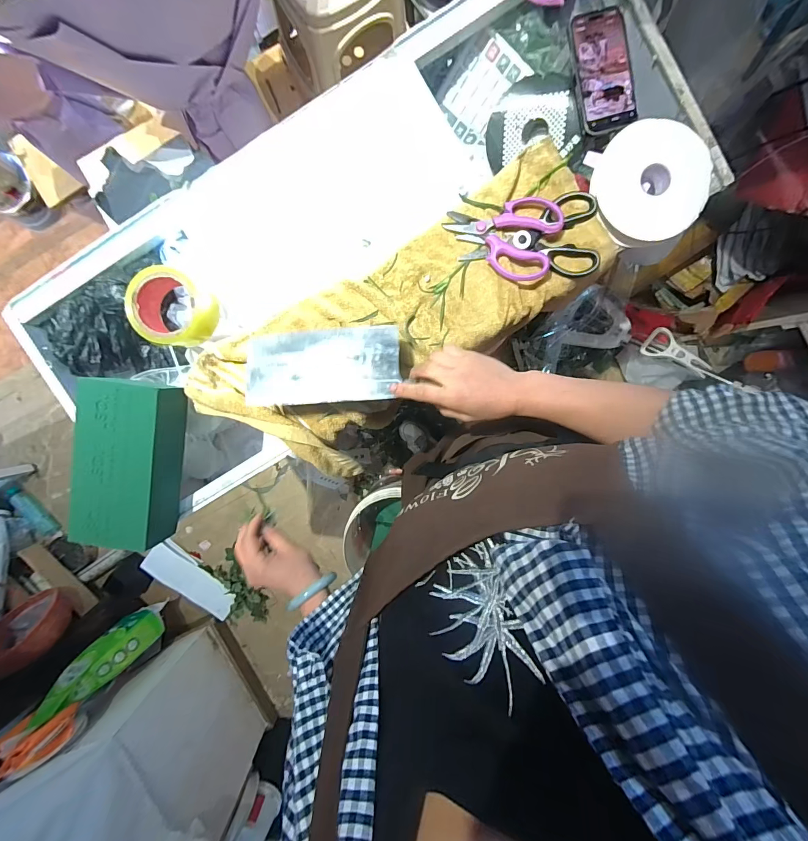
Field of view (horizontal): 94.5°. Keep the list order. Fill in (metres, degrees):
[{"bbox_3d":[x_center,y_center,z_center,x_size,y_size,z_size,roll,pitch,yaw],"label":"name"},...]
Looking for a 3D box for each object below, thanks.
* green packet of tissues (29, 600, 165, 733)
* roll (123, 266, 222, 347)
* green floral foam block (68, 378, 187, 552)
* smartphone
[{"bbox_3d":[-0.930,0.741,1.178,0.146,0.395,0.123,-36,94,37],"label":"green packet of tissues"},{"bbox_3d":[-0.323,-0.153,0.525,0.086,0.068,0.093,0,95,1],"label":"roll"},{"bbox_3d":[-0.387,0.057,0.525,0.109,0.072,0.227,10,95,0],"label":"green floral foam block"},{"bbox_3d":[0.268,-0.466,0.500,0.074,0.011,0.148,-11,95,2],"label":"smartphone"}]

